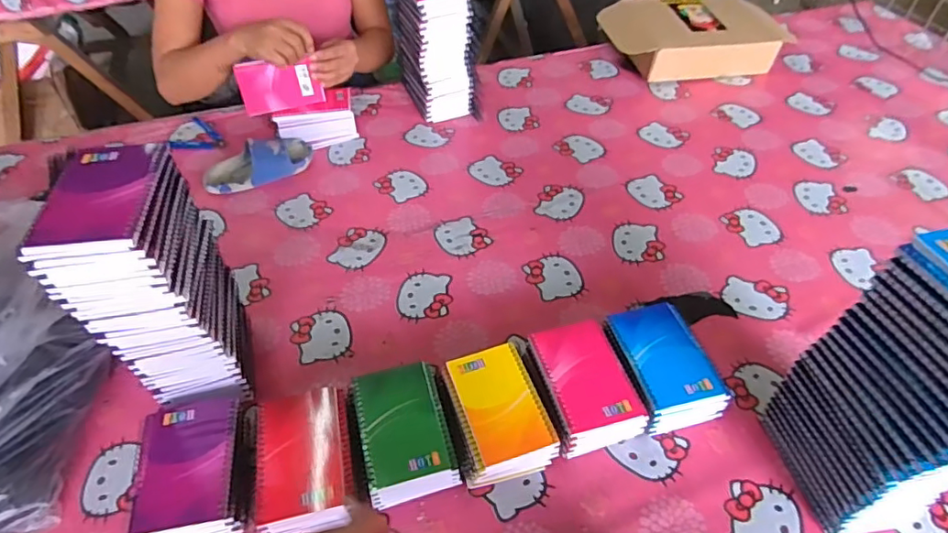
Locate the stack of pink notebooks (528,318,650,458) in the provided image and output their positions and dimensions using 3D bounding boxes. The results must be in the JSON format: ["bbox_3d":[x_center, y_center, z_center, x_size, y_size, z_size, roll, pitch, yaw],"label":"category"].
[{"bbox_3d":[0.125,0.138,0.636,0.097,0.055,0.143,-11,47,-8],"label":"stack of pink notebooks"}]

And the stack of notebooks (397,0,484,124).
[{"bbox_3d":[-0.069,-0.399,1.025,0.116,0.233,0.146,-15,48,-11],"label":"stack of notebooks"}]

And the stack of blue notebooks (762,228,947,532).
[{"bbox_3d":[0.380,0.116,0.491,0.109,0.290,0.139,-11,47,-8],"label":"stack of blue notebooks"}]

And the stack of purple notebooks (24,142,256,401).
[{"bbox_3d":[-0.316,0.036,0.583,0.098,0.293,0.133,-9,47,-6],"label":"stack of purple notebooks"}]

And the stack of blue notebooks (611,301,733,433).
[{"bbox_3d":[0.216,0.115,0.653,0.103,0.059,0.142,-11,47,-7],"label":"stack of blue notebooks"}]

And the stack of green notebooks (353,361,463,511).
[{"bbox_3d":[-0.073,0.177,0.606,0.093,0.053,0.132,-12,47,-9],"label":"stack of green notebooks"}]

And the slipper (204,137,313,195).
[{"bbox_3d":[-0.366,-0.182,0.948,0.174,0.060,0.086,-21,49,-16],"label":"slipper"}]

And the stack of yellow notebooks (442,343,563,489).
[{"bbox_3d":[0.025,0.161,0.617,0.101,0.052,0.141,-12,47,-9],"label":"stack of yellow notebooks"}]

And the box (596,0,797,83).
[{"bbox_3d":[0.444,-0.470,1.157,0.348,0.105,0.188,-7,47,-4],"label":"box"}]

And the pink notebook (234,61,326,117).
[{"bbox_3d":[-0.334,-0.310,0.974,0.131,0.077,0.009,-15,31,-10],"label":"pink notebook"}]

